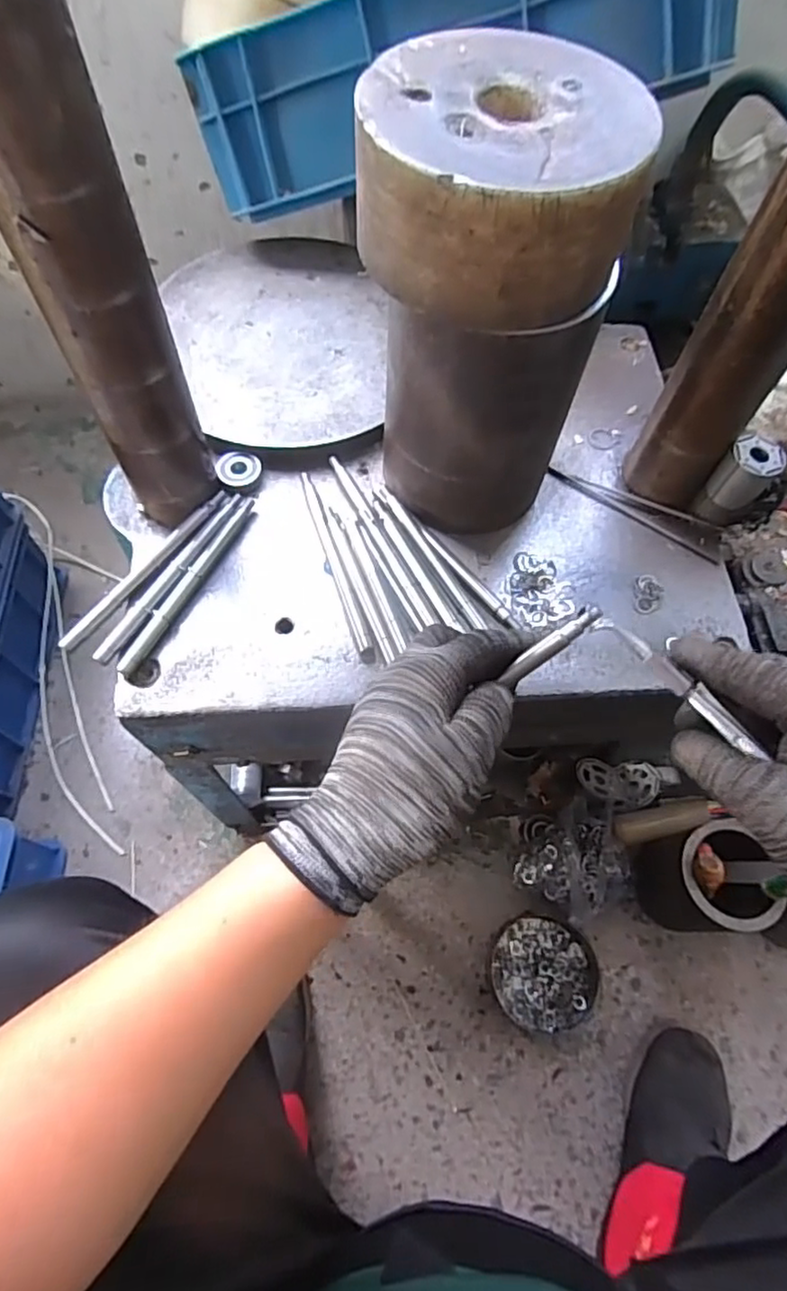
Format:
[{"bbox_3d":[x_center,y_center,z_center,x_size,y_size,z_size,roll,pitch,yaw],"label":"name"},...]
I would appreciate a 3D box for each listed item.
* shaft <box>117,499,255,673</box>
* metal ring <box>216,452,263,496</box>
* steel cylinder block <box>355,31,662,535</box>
[{"bbox_3d":[-0.150,-0.047,0.472,0.011,0.014,0.161,26,66,10],"label":"shaft"},{"bbox_3d":[-0.124,-0.139,0.513,0.034,0.012,0.034,1,64,-2],"label":"metal ring"},{"bbox_3d":[0.055,-0.203,0.418,0.144,0.253,0.137,6,64,1],"label":"steel cylinder block"}]

